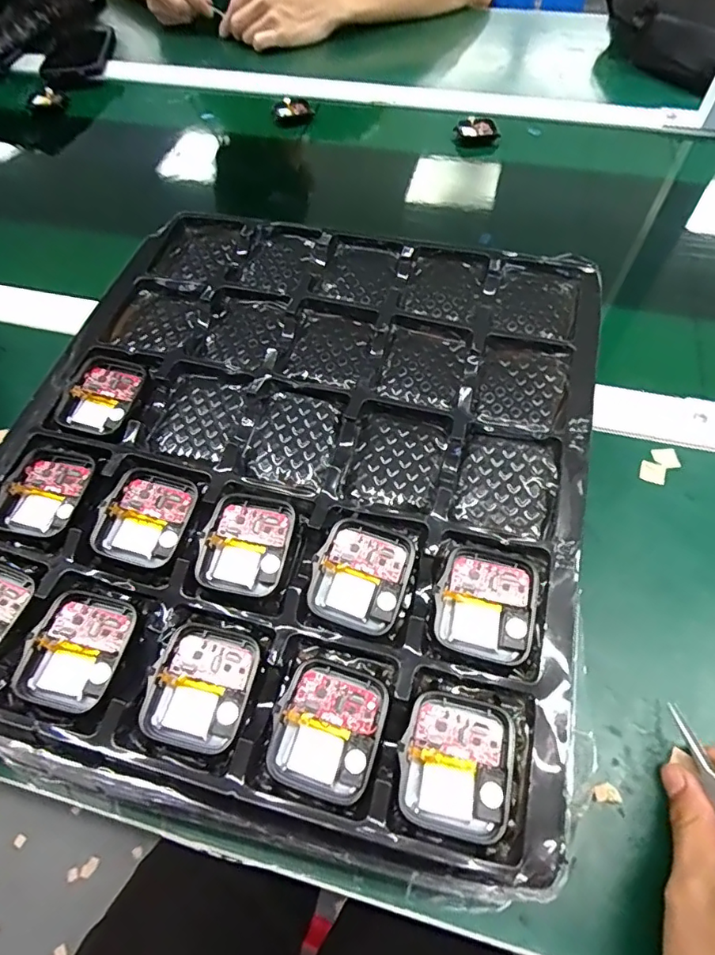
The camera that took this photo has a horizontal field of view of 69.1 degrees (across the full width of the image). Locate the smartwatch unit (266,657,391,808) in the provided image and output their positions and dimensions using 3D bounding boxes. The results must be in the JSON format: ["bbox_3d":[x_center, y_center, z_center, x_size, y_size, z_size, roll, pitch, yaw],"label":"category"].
[{"bbox_3d":[-0.011,0.090,0.187,0.037,0.011,0.042,17,60,12],"label":"smartwatch unit"}]

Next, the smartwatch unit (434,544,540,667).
[{"bbox_3d":[0.051,0.050,0.206,0.037,0.012,0.040,14,59,10],"label":"smartwatch unit"}]

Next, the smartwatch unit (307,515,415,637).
[{"bbox_3d":[0.002,0.039,0.214,0.036,0.015,0.042,15,60,11],"label":"smartwatch unit"}]

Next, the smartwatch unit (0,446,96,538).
[{"bbox_3d":[-0.142,0.007,0.238,0.033,0.012,0.041,11,59,8],"label":"smartwatch unit"}]

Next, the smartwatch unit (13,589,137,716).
[{"bbox_3d":[-0.108,0.067,0.203,0.035,0.008,0.043,11,59,8],"label":"smartwatch unit"}]

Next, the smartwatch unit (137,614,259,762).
[{"bbox_3d":[-0.058,0.078,0.197,0.036,0.010,0.044,12,59,9],"label":"smartwatch unit"}]

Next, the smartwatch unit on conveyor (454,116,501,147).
[{"bbox_3d":[0.136,-0.395,0.593,0.048,0.018,0.034,-4,58,-1],"label":"smartwatch unit on conveyor"}]

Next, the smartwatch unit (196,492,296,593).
[{"bbox_3d":[-0.047,0.027,0.222,0.037,0.013,0.040,6,58,5],"label":"smartwatch unit"}]

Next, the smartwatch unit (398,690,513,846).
[{"bbox_3d":[0.034,0.099,0.181,0.037,0.012,0.041,11,59,8],"label":"smartwatch unit"}]

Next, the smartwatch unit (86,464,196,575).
[{"bbox_3d":[-0.093,0.016,0.229,0.036,0.010,0.043,13,59,10],"label":"smartwatch unit"}]

